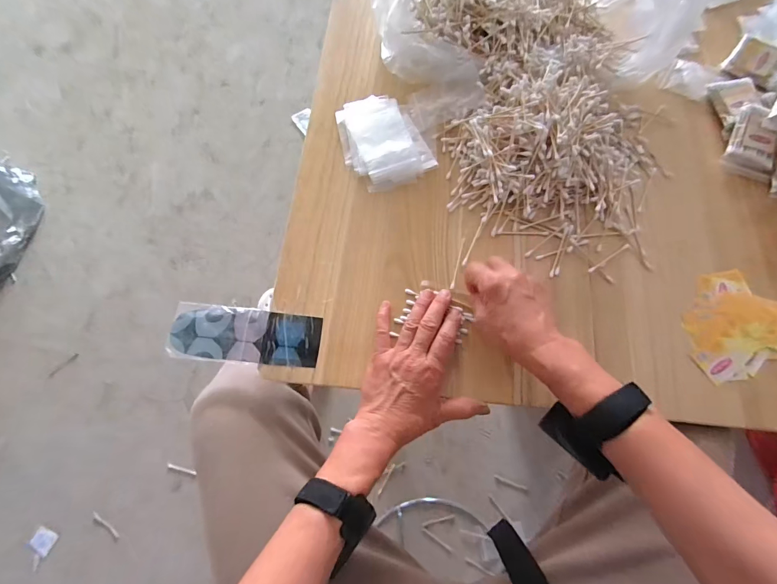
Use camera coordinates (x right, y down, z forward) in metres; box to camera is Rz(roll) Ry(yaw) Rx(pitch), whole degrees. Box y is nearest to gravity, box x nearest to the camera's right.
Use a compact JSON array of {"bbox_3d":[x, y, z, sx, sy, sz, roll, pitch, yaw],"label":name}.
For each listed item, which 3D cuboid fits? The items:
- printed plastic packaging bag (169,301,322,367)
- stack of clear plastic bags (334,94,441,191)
[{"bbox_3d":[-0.170,0.051,0.443,0.174,0.010,0.064,4,73,3],"label":"printed plastic packaging bag"},{"bbox_3d":[-0.011,-0.217,0.518,0.106,0.024,0.151,-23,73,-6],"label":"stack of clear plastic bags"}]

